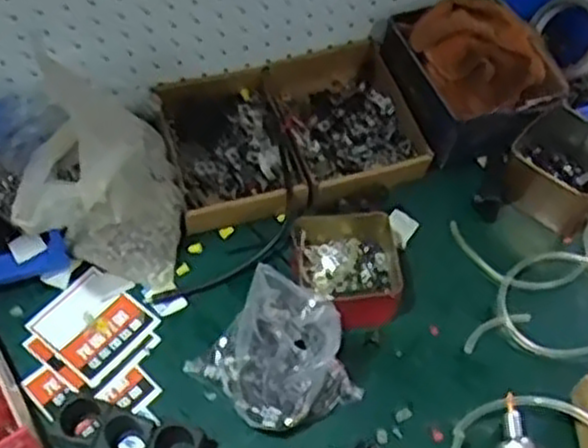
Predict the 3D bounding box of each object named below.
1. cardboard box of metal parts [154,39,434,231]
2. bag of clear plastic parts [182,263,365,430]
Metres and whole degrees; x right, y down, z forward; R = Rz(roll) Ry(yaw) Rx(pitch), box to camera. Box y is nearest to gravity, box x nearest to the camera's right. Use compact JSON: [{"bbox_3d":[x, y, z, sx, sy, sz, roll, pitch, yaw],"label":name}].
[{"bbox_3d":[-0.002,-0.097,0.863,0.265,0.055,0.178,-14,57,-10],"label":"cardboard box of metal parts"},{"bbox_3d":[-0.017,0.118,0.694,0.111,0.089,0.123,-35,63,-22],"label":"bag of clear plastic parts"}]

